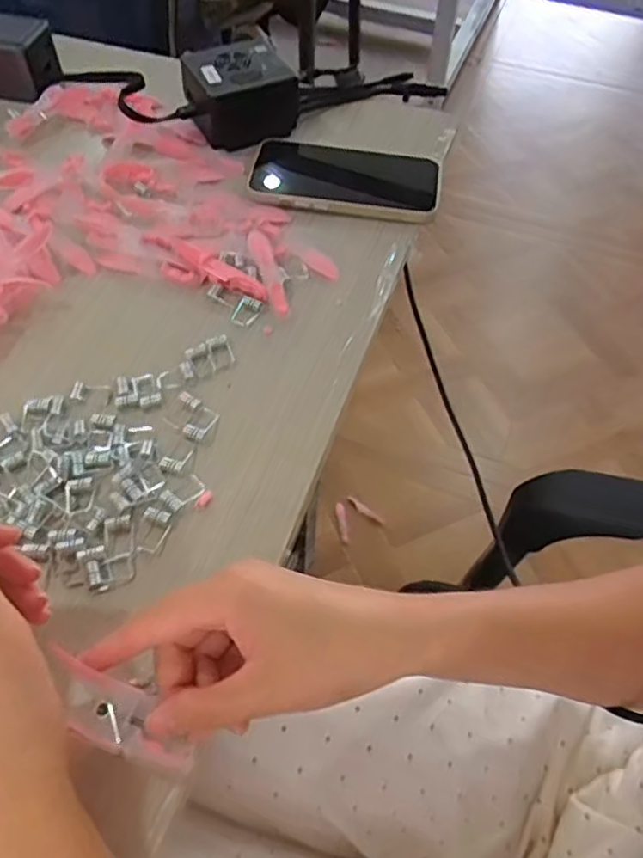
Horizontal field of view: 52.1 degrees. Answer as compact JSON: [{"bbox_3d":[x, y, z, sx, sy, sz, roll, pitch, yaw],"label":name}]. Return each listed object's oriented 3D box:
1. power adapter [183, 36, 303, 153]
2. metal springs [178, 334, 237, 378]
[{"bbox_3d":[-0.064,-0.274,0.539,0.084,0.054,0.069,-19,59,-16],"label":"power adapter"},{"bbox_3d":[-0.073,-0.046,0.414,0.035,0.006,0.021,-27,62,-20],"label":"metal springs"}]

